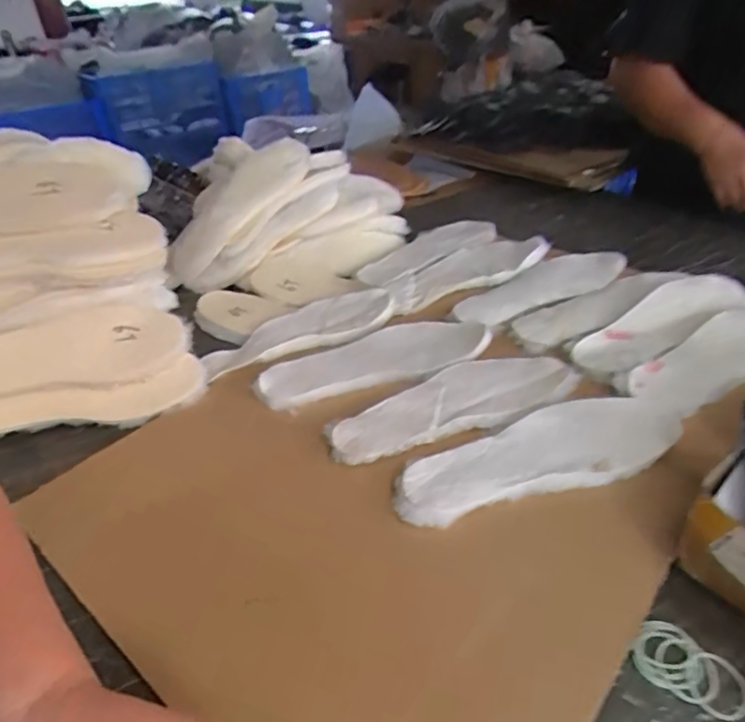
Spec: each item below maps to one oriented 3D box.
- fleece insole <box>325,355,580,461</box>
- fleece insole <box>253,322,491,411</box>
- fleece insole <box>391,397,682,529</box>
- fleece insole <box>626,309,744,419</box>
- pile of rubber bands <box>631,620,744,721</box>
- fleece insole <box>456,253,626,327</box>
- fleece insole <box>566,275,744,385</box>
[{"bbox_3d":[0.092,0.042,0.615,0.289,0.010,0.094,-20,38,-18],"label":"fleece insole"},{"bbox_3d":[-0.001,-0.007,0.692,0.278,0.016,0.108,-14,36,-11],"label":"fleece insole"},{"bbox_3d":[0.161,0.092,0.556,0.292,0.015,0.096,-14,36,-11],"label":"fleece insole"},{"bbox_3d":[0.412,-0.008,0.656,0.283,0.019,0.095,-23,46,-18],"label":"fleece insole"},{"bbox_3d":[0.230,0.224,0.411,0.077,0.007,0.049,25,43,35],"label":"pile of rubber bands"},{"bbox_3d":[0.232,-0.109,0.813,0.271,0.023,0.100,-20,38,-19],"label":"fleece insole"},{"bbox_3d":[0.359,-0.049,0.707,0.274,0.016,0.083,-26,42,-20],"label":"fleece insole"}]

